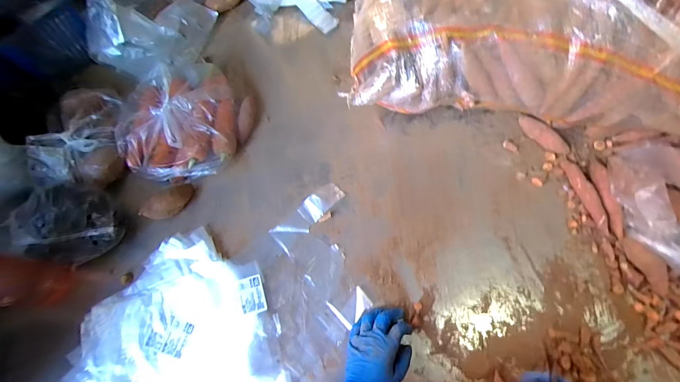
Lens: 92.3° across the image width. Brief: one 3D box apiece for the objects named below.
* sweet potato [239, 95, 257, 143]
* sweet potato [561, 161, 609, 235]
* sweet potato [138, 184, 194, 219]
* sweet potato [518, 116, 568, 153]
[{"bbox_3d":[-0.182,-0.143,0.645,0.030,0.026,0.097,4,68,0],"label":"sweet potato"},{"bbox_3d":[0.437,0.006,0.580,0.030,0.031,0.138,-8,69,-1],"label":"sweet potato"},{"bbox_3d":[-0.300,0.018,0.578,0.036,0.043,0.110,26,30,9],"label":"sweet potato"},{"bbox_3d":[0.390,-0.106,0.630,0.027,0.026,0.105,-41,75,-16],"label":"sweet potato"}]

